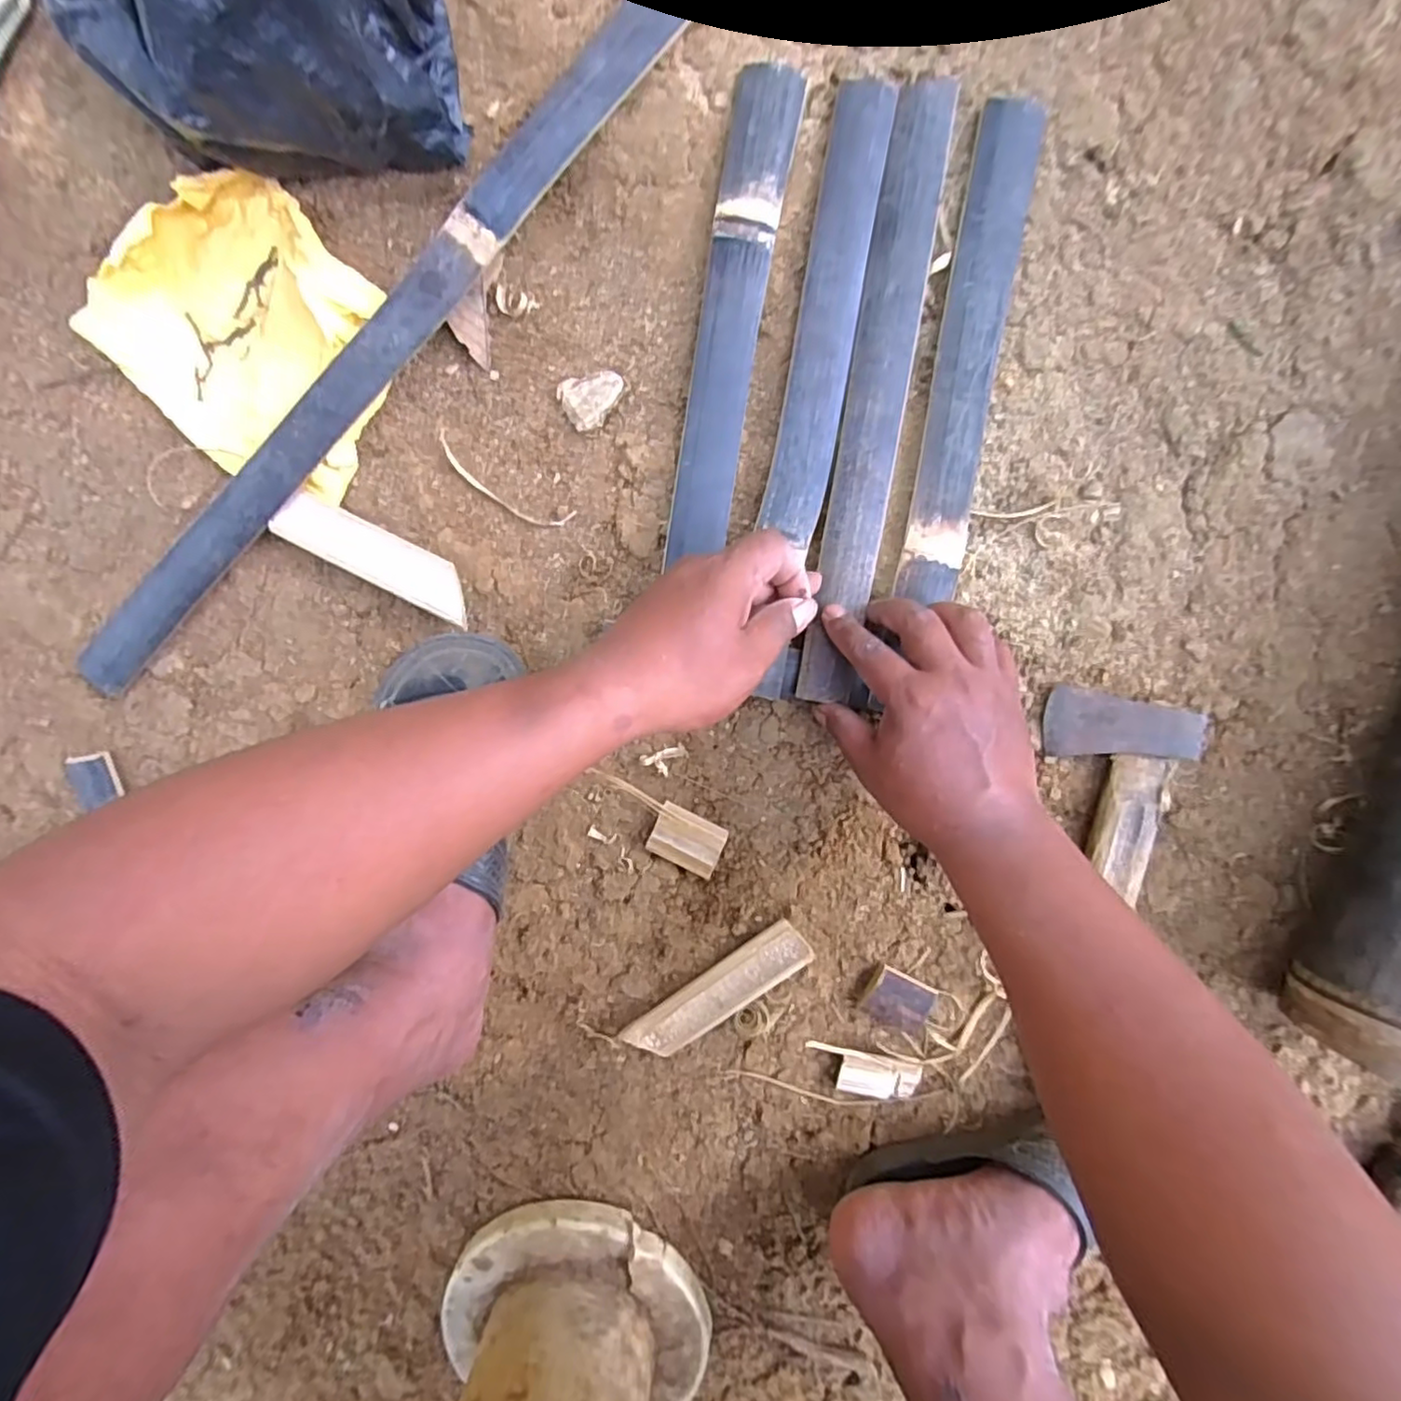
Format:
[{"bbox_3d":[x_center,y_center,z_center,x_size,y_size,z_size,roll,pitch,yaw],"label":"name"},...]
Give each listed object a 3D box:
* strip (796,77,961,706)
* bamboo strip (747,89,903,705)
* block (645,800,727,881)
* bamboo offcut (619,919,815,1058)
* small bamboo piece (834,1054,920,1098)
[{"bbox_3d":[0.103,-0.169,0.389,0.037,0.010,0.343,8,98,1],"label":"strip"},{"bbox_3d":[0.066,-0.175,0.390,0.035,0.008,0.341,9,98,1],"label":"bamboo strip"},{"bbox_3d":[-0.009,0.095,0.447,0.049,0.012,0.036,26,99,-2],"label":"block"},{"bbox_3d":[0.013,0.207,0.463,0.142,0.012,0.035,-37,96,7],"label":"bamboo offcut"},{"bbox_3d":[0.127,0.268,0.466,0.055,0.011,0.031,7,99,1],"label":"small bamboo piece"}]

